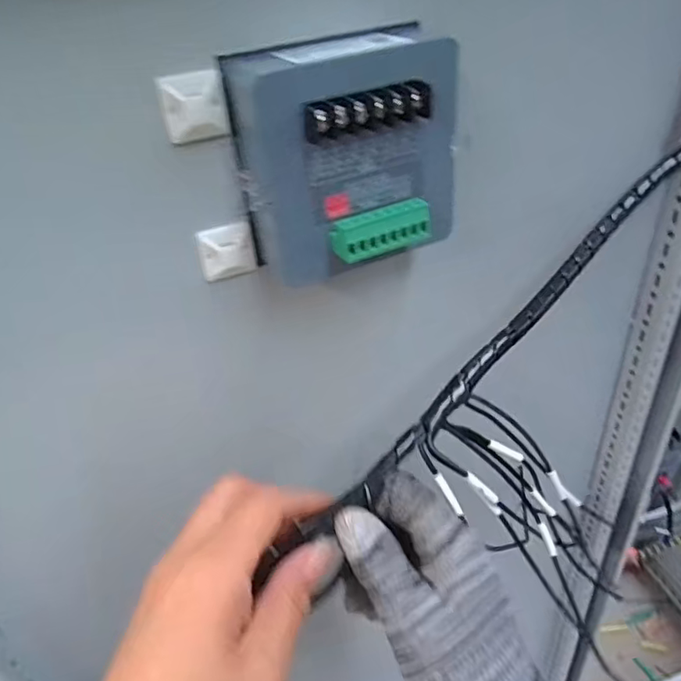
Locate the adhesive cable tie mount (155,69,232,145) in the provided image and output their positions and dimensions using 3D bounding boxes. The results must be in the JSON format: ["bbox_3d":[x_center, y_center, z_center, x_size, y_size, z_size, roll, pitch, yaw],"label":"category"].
[{"bbox_3d":[-0.058,-0.093,0.223,0.025,0.026,0.005,-17,38,-13],"label":"adhesive cable tie mount"}]

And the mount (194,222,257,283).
[{"bbox_3d":[-0.052,-0.040,0.260,0.025,0.025,0.006,-22,39,-19],"label":"mount"}]

